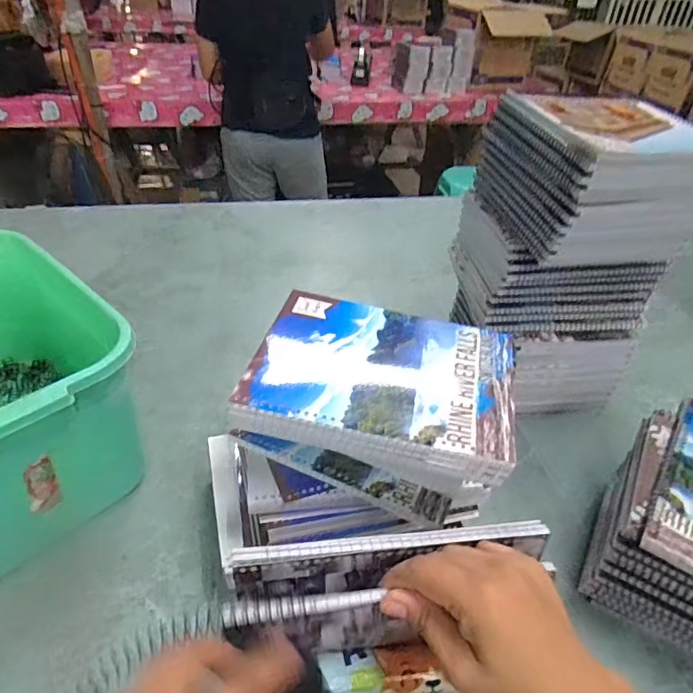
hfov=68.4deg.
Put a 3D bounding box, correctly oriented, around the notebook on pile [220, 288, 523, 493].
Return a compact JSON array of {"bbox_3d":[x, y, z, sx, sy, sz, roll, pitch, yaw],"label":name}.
[{"bbox_3d":[0.028,0.026,0.398,0.195,0.026,0.158,11,39,9],"label":"notebook on pile"}]

